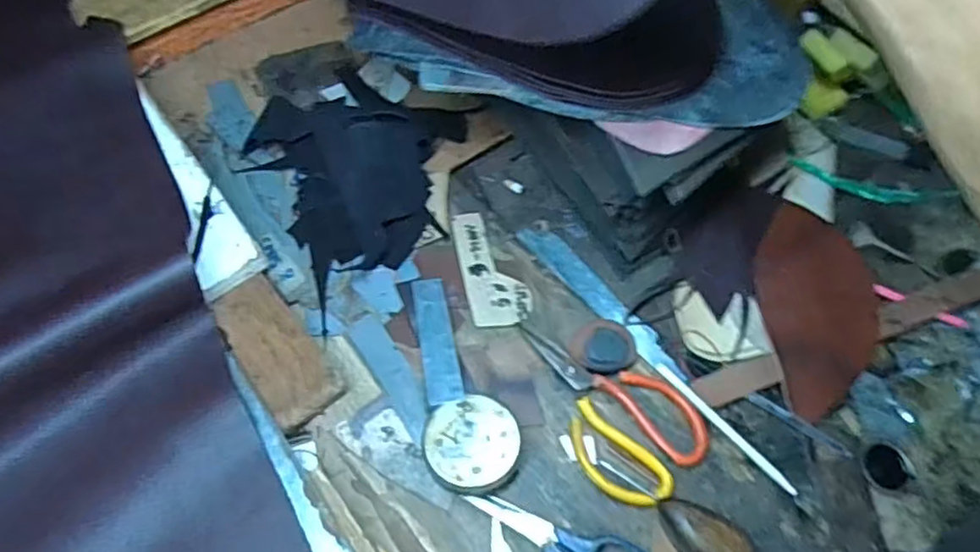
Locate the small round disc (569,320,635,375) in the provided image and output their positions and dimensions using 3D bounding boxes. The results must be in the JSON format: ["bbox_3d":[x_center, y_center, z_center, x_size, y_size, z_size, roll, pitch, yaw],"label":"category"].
[{"bbox_3d":[0.099,0.061,0.573,0.056,0.010,0.052,-1,58,1],"label":"small round disc"}]

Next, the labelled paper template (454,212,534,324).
[{"bbox_3d":[0.001,-0.010,0.624,0.055,0.006,0.126,-11,58,-5],"label":"labelled paper template"}]

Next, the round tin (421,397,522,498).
[{"bbox_3d":[-0.014,0.133,0.527,0.073,0.027,0.073,-1,58,1],"label":"round tin"}]

